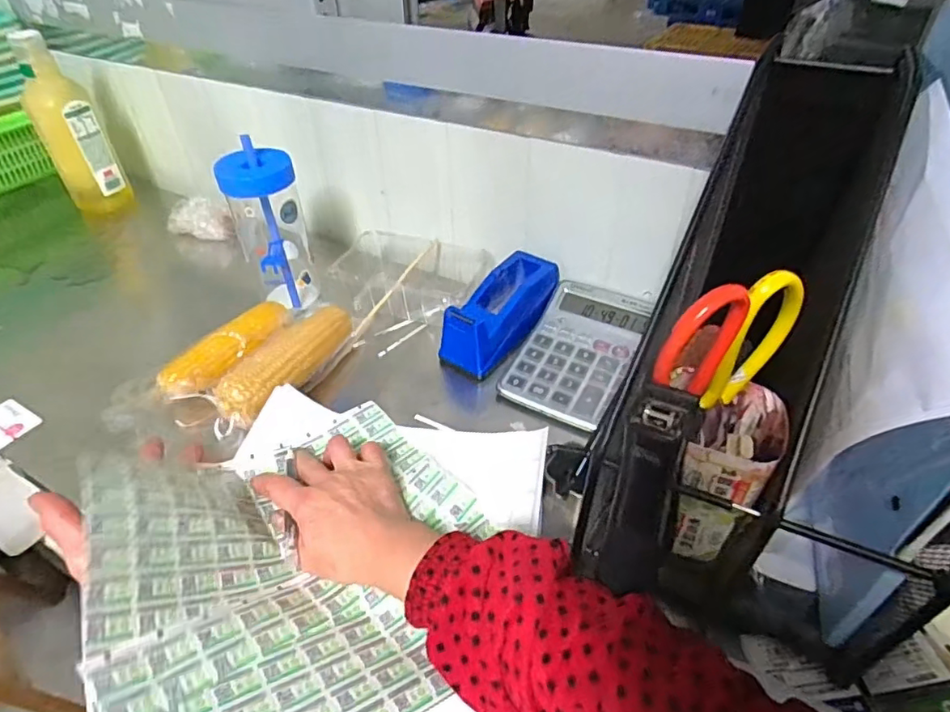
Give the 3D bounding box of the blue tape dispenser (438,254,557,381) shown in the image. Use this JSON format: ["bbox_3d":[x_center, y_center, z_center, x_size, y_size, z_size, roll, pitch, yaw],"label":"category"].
[{"bbox_3d":[0.030,-0.054,0.610,0.063,0.068,0.160,27,62,28],"label":"blue tape dispenser"}]

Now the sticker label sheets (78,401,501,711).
[{"bbox_3d":[-0.123,0.126,0.386,0.255,0.109,0.268,-29,48,-28],"label":"sticker label sheets"}]

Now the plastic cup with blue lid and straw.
[{"bbox_3d":[-0.235,-0.144,0.648,0.077,0.184,0.080,-14,43,-15],"label":"plastic cup with blue lid and straw"}]

